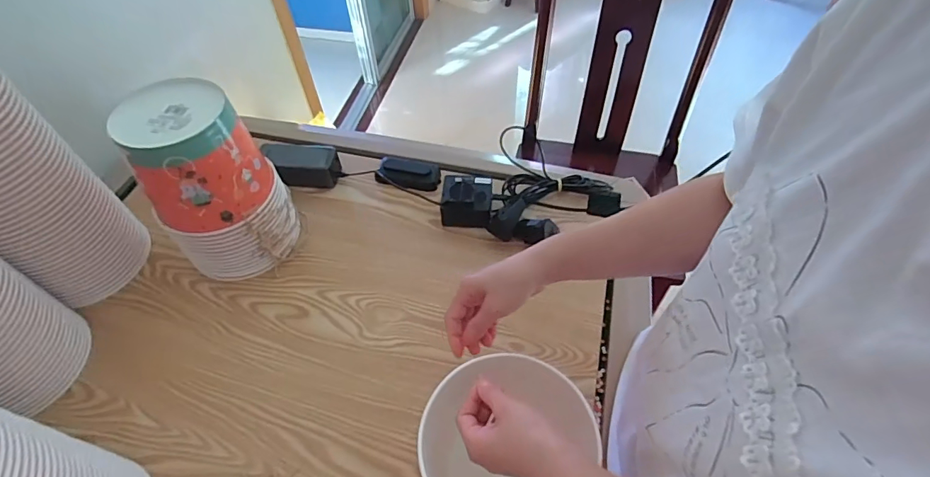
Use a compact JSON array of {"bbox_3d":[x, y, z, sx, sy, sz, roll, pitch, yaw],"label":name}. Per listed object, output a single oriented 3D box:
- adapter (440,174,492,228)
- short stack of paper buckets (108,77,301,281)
[{"bbox_3d":[0.003,-0.059,0.741,0.076,0.060,0.067,3,53,3],"label":"adapter"},{"bbox_3d":[-0.332,-0.070,0.642,0.148,0.246,0.142,-20,55,-14],"label":"short stack of paper buckets"}]

